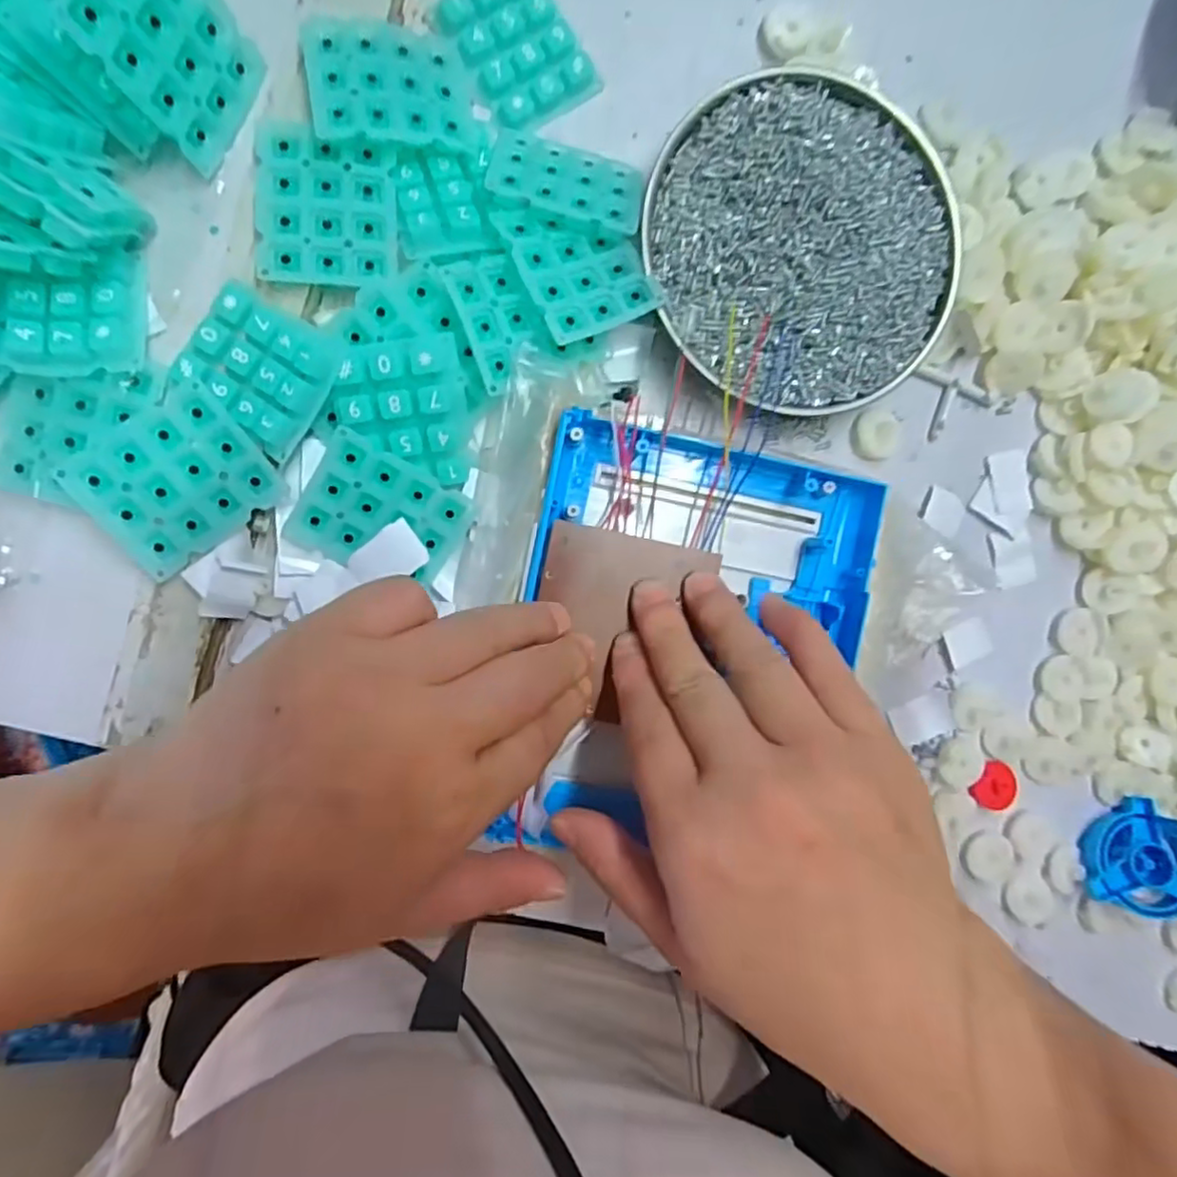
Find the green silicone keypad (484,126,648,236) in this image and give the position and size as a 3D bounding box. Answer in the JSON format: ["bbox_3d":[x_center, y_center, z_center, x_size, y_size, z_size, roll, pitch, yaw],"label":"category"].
[{"bbox_3d":[-0.008,-0.164,0.265,0.060,0.004,0.047,12,58,-9],"label":"green silicone keypad"}]

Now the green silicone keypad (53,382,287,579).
[{"bbox_3d":[-0.151,-0.039,0.245,0.060,0.012,0.048,-36,98,-3],"label":"green silicone keypad"}]

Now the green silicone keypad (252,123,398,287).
[{"bbox_3d":[-0.099,-0.144,0.253,0.051,0.011,0.057,2,95,-8],"label":"green silicone keypad"}]

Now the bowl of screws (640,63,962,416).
[{"bbox_3d":[0.092,-0.143,0.278,0.130,0.021,0.131,-1,95,-7],"label":"bowl of screws"}]

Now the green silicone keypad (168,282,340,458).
[{"bbox_3d":[-0.123,-0.082,0.245,0.052,0.007,0.046,33,90,-9],"label":"green silicone keypad"}]

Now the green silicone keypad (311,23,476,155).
[{"bbox_3d":[-0.076,-0.191,0.253,0.059,0.009,0.047,-7,83,-22],"label":"green silicone keypad"}]

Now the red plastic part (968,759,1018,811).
[{"bbox_3d":[0.198,0.097,0.321,0.024,0.004,0.022,32,90,-9],"label":"red plastic part"}]

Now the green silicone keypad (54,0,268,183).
[{"bbox_3d":[-0.140,-0.184,0.225,0.004,0.058,0.050,24,87,18],"label":"green silicone keypad"}]

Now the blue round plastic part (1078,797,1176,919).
[{"bbox_3d":[0.267,0.131,0.321,0.050,0.014,0.053,-11,76,7],"label":"blue round plastic part"}]

